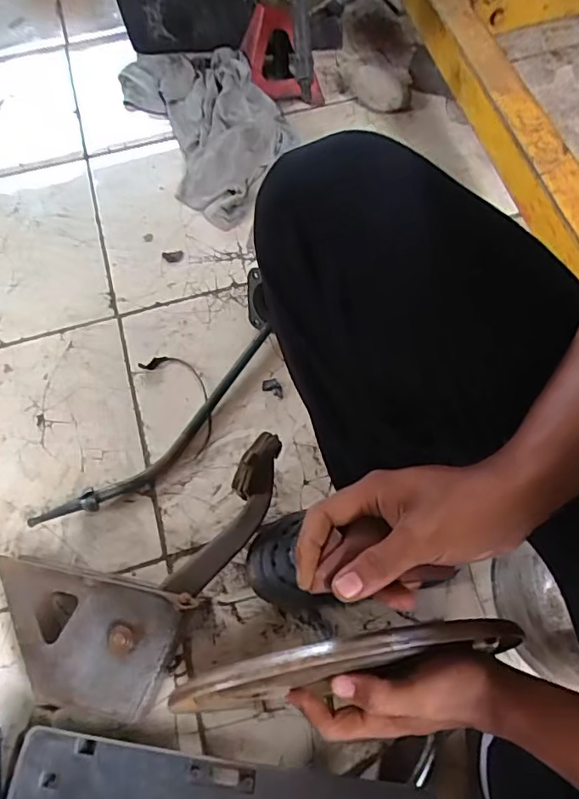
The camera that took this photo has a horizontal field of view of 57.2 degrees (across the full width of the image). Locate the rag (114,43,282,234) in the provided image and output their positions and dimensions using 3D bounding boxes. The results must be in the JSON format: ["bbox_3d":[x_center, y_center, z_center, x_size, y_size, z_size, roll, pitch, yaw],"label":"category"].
[{"bbox_3d":[-0.151,-0.532,0.992,0.218,0.101,0.456,-25,65,-11],"label":"rag"}]

